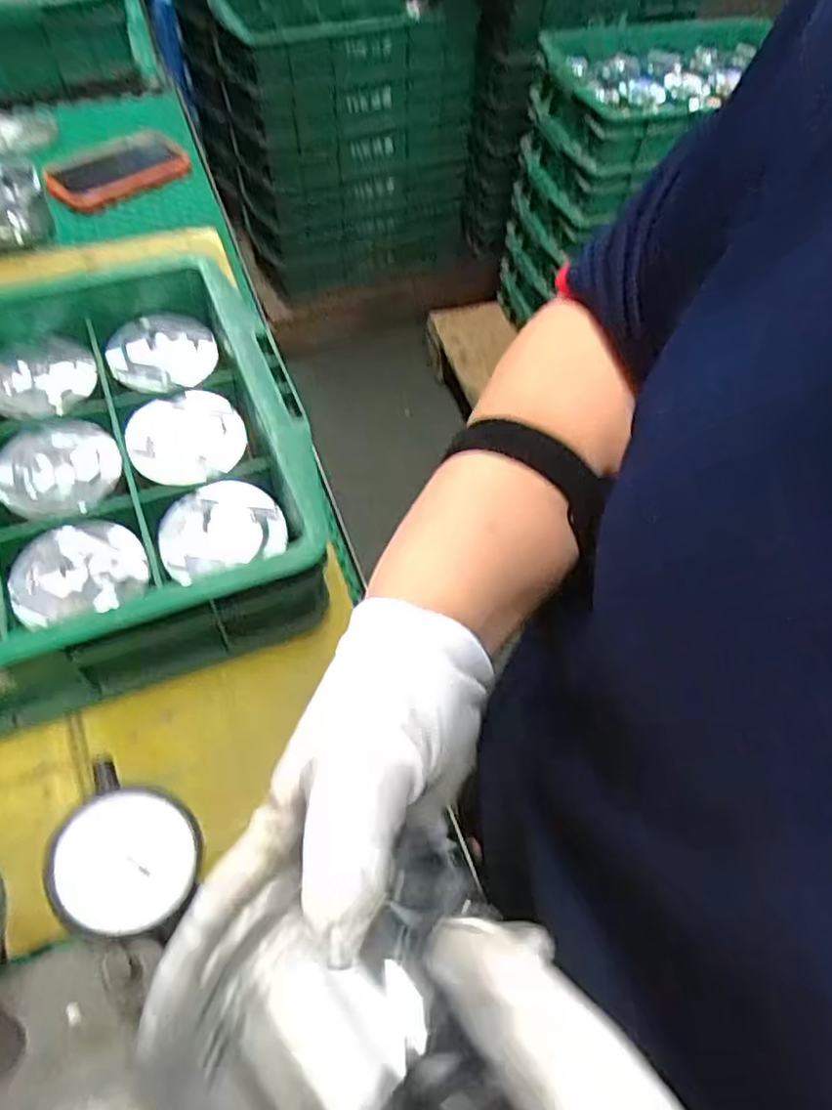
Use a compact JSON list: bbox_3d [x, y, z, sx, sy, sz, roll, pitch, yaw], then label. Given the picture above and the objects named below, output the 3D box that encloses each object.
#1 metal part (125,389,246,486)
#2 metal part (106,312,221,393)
[{"bbox_3d":[-0.177,-0.092,0.530,0.082,0.034,0.073,-32,64,-22],"label":"metal part"},{"bbox_3d":[-0.211,-0.169,0.580,0.083,0.023,0.095,-21,61,-16],"label":"metal part"}]

